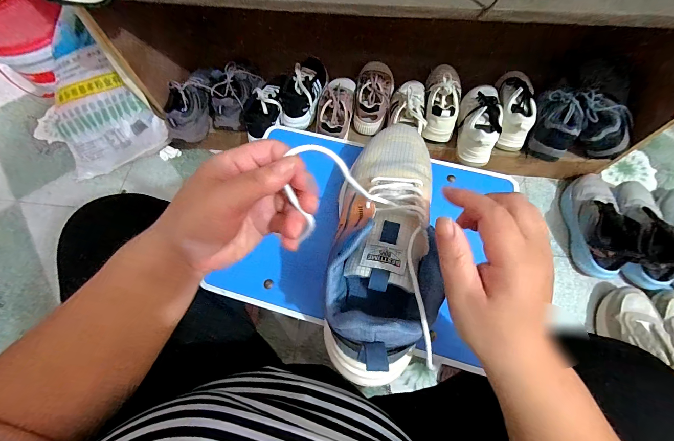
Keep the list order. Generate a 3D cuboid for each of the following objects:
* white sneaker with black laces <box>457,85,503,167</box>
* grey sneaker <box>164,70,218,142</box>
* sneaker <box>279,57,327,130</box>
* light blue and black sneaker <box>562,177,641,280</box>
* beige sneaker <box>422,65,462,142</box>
[{"bbox_3d":[0.377,-0.264,0.779,0.090,0.106,0.224,10,68,6],"label":"white sneaker with black laces"},{"bbox_3d":[-0.397,-0.322,0.809,0.099,0.097,0.216,16,69,9],"label":"grey sneaker"},{"bbox_3d":[-0.091,-0.355,0.809,0.091,0.084,0.209,19,84,10],"label":"sneaker"},{"bbox_3d":[0.685,-0.001,0.754,0.105,0.116,0.281,4,68,4],"label":"light blue and black sneaker"},{"bbox_3d":[0.289,-0.328,0.771,0.092,0.083,0.227,8,82,6],"label":"beige sneaker"}]

